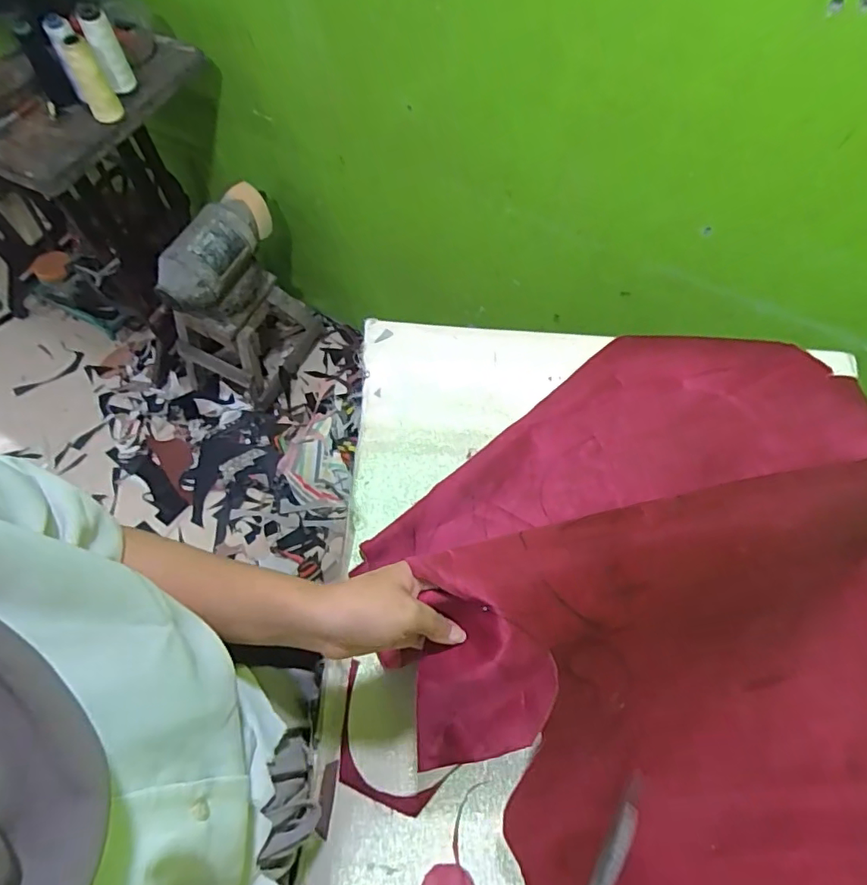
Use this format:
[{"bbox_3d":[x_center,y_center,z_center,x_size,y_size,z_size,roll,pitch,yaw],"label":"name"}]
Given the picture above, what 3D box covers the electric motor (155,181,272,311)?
[{"bbox_3d":[-0.440,-0.397,1.116,0.103,0.108,0.288,18,66,8],"label":"electric motor"}]

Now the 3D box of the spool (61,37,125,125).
[{"bbox_3d":[-0.516,-0.544,0.830,0.045,0.114,0.045,0,64,0],"label":"spool"}]

